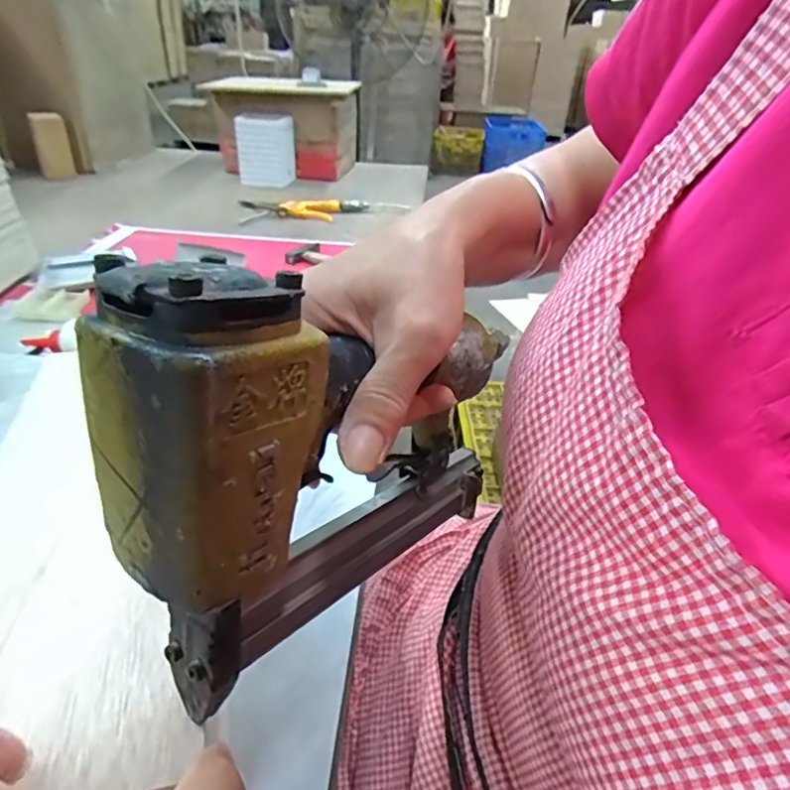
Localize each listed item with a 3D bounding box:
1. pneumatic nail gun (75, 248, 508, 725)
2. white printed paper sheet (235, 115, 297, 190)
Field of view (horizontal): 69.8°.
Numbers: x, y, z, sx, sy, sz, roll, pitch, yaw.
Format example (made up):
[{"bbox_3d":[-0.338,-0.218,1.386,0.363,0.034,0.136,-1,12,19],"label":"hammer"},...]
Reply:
[{"bbox_3d":[-0.017,0.014,0.240,0.048,0.174,0.194,25,37,29],"label":"pneumatic nail gun"},{"bbox_3d":[-0.307,-0.582,1.354,0.152,0.164,0.037,-20,36,-34],"label":"white printed paper sheet"}]

